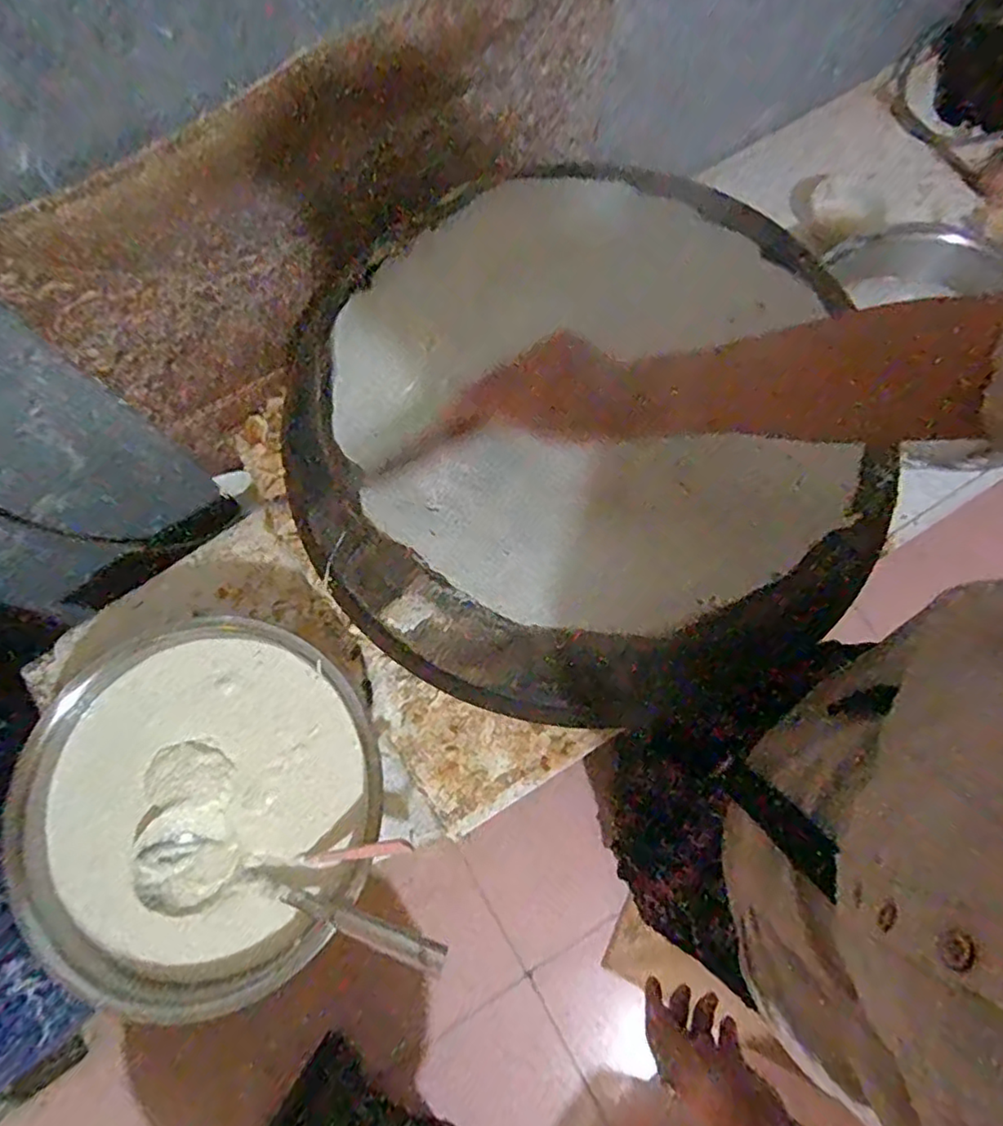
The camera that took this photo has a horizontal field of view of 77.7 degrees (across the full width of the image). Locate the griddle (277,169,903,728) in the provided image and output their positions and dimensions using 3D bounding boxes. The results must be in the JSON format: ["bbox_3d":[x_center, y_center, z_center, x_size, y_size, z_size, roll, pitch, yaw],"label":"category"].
[{"bbox_3d":[0.072,-0.129,0.561,0.523,0.047,0.516,0,75,1],"label":"griddle"}]

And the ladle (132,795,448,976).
[{"bbox_3d":[-0.233,0.357,0.640,0.345,0.080,0.117,24,77,7],"label":"ladle"}]

